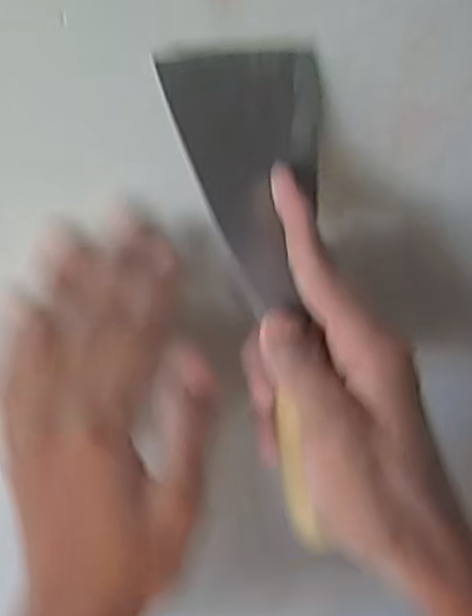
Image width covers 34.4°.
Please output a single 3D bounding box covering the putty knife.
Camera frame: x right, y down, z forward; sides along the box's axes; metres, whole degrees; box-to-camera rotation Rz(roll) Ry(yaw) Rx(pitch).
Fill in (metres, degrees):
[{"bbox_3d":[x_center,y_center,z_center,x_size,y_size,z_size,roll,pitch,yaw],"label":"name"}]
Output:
[{"bbox_3d":[0.014,-0.005,0.311,0.067,0.202,0.022,-7,2,-12],"label":"putty knife"}]

